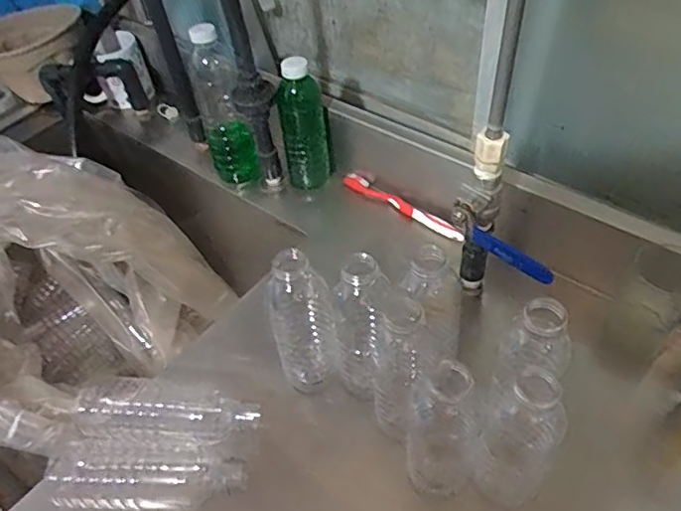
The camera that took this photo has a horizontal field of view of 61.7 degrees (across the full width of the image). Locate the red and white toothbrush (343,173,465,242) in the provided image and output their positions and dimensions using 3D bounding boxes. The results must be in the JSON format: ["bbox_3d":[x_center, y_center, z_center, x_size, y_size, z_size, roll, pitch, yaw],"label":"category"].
[{"bbox_3d":[0.079,-0.063,0.735,0.188,0.016,0.019,34,59,30],"label":"red and white toothbrush"}]

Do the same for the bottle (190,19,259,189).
[{"bbox_3d":[-0.155,-0.186,0.762,0.063,0.218,0.053,-15,49,-8],"label":"bottle"}]

